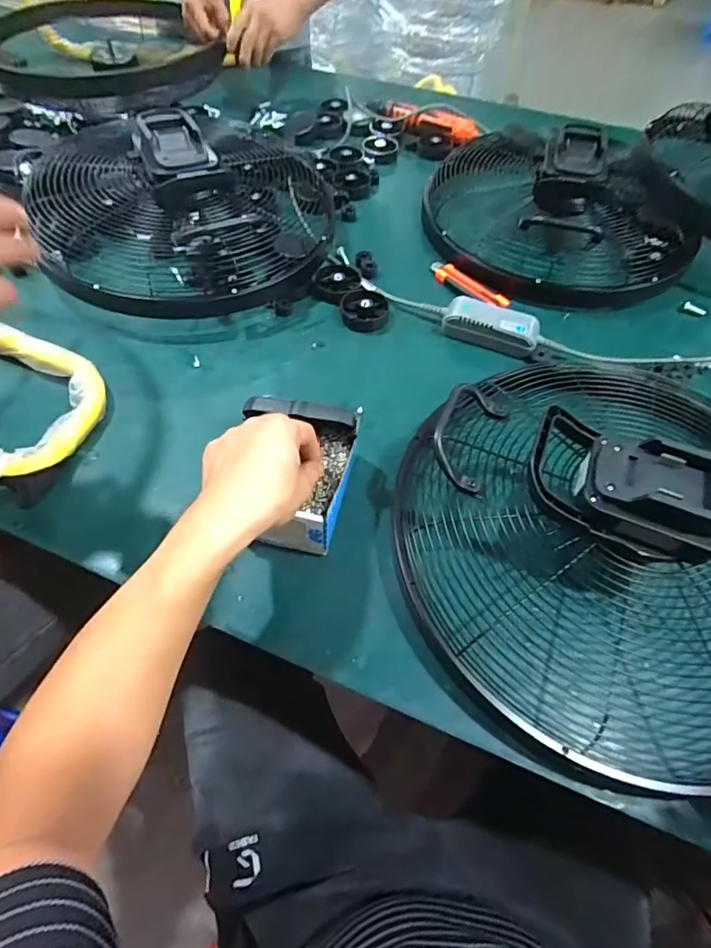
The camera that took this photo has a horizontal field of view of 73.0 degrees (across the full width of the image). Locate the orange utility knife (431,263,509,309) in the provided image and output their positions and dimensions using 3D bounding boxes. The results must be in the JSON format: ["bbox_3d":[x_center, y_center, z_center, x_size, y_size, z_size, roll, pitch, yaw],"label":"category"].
[{"bbox_3d":[0.170,-0.286,0.723,0.138,0.014,0.029,38,64,20],"label":"orange utility knife"}]

